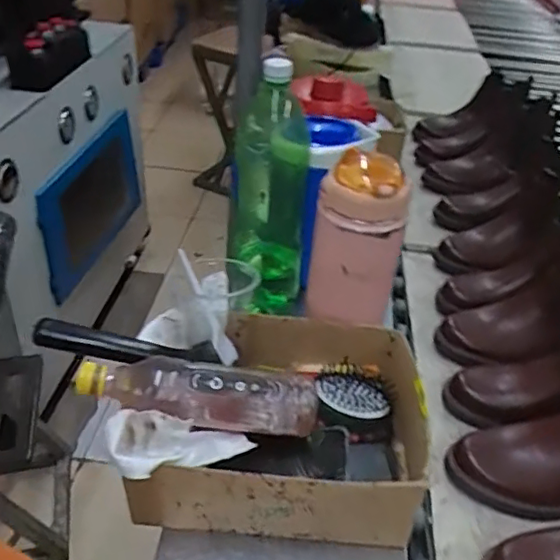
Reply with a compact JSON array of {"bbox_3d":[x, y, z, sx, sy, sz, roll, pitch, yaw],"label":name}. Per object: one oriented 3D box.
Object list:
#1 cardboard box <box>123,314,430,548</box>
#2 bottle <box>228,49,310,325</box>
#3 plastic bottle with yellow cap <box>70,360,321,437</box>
[{"bbox_3d":[0.007,0.146,0.601,0.249,0.105,0.203,6,37,0],"label":"cardboard box"},{"bbox_3d":[-0.013,-0.119,0.748,0.091,0.317,0.098,3,37,-4],"label":"bottle"},{"bbox_3d":[-0.073,0.108,0.548,0.212,0.056,0.053,3,37,-4],"label":"plastic bottle with yellow cap"}]

